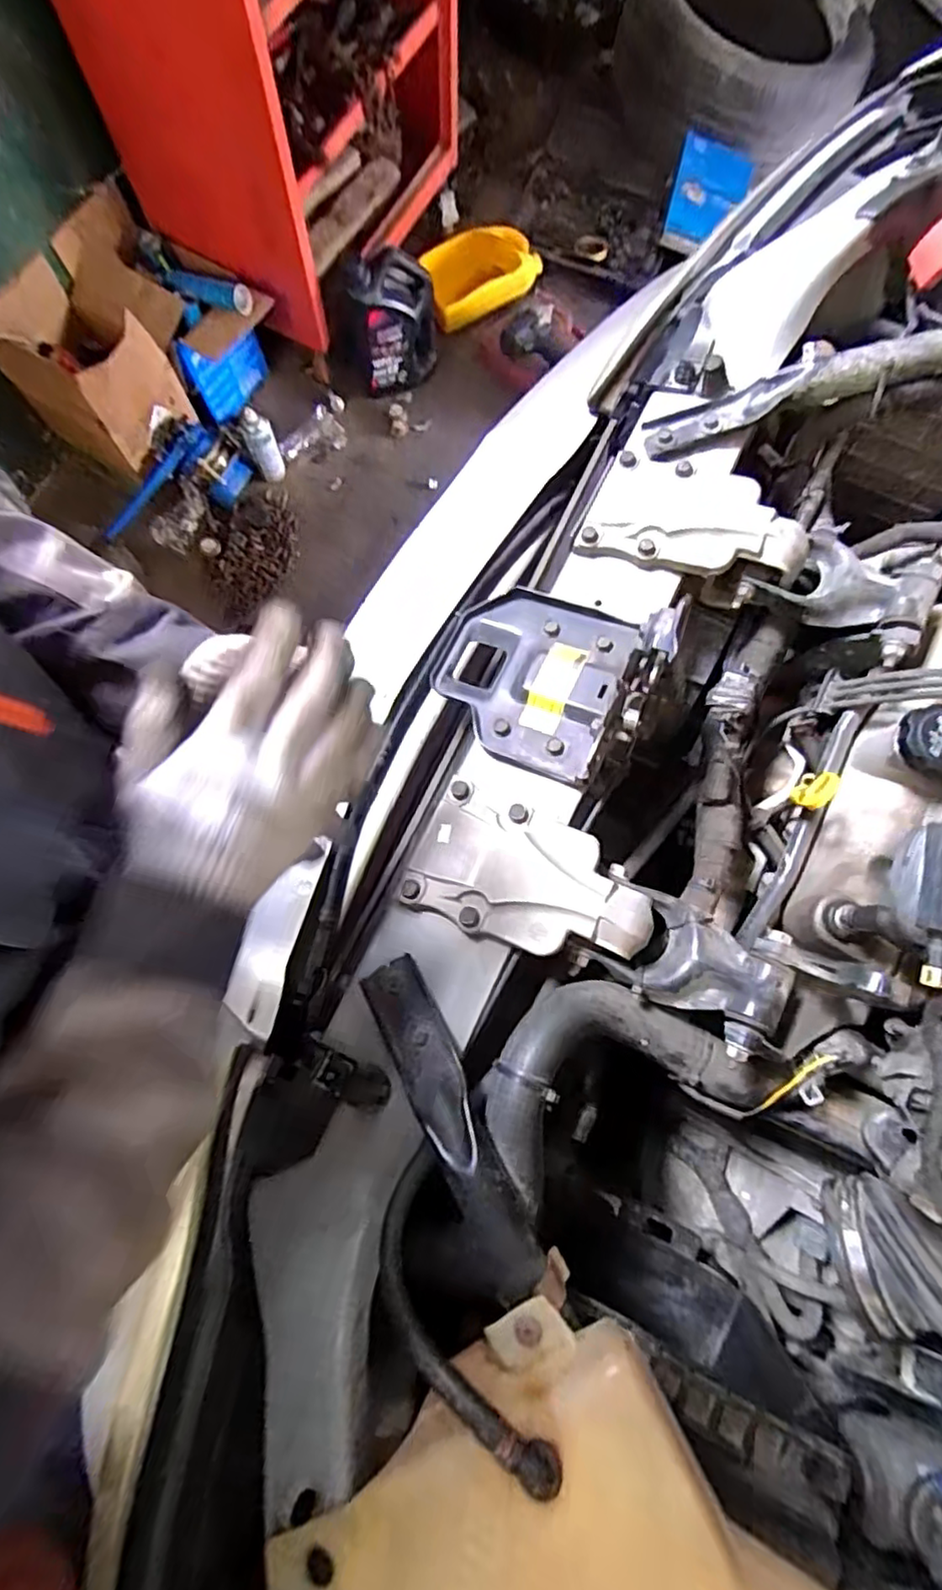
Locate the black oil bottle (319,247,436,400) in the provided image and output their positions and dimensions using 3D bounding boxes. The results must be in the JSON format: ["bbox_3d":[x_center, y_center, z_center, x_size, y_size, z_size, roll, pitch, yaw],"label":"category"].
[{"bbox_3d":[-0.227,-1.106,1.541,0.297,0.292,0.141,-16,78,-4],"label":"black oil bottle"}]

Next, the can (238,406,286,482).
[{"bbox_3d":[-0.495,-0.831,1.538,0.067,0.169,0.062,0,77,0],"label":"can"}]

